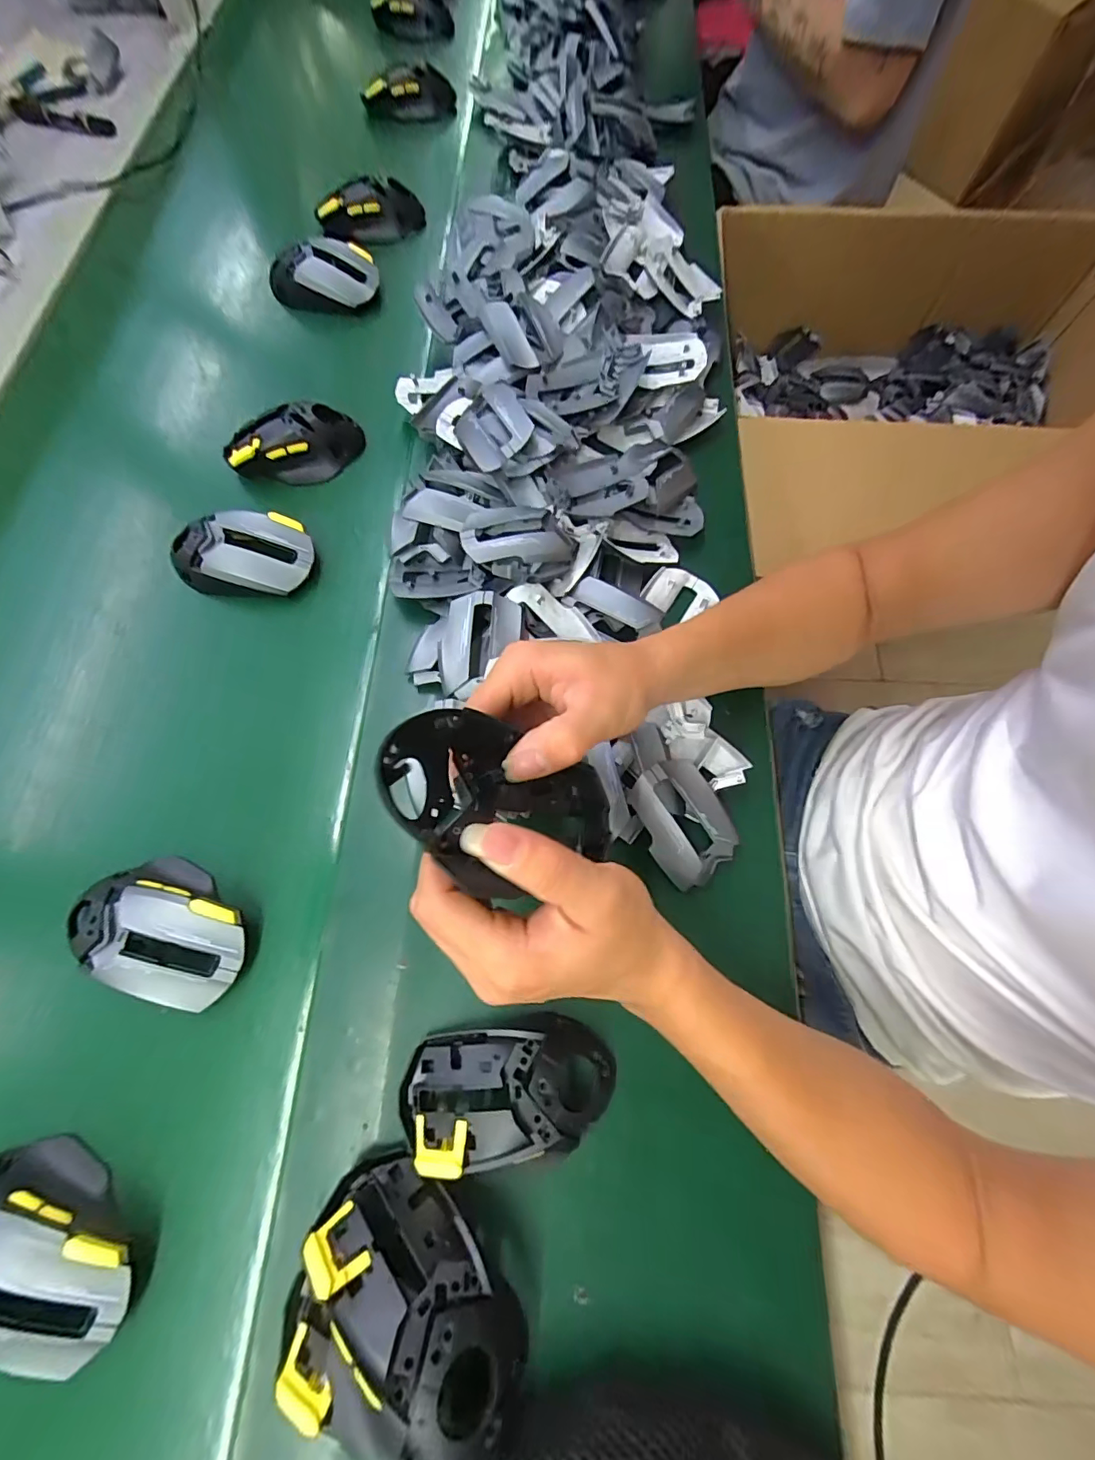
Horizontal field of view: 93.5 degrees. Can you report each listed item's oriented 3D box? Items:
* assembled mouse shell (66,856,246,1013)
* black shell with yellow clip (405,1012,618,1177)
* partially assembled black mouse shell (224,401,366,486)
[{"bbox_3d":[-0.234,0.124,0.318,0.097,0.034,0.067,22,73,8],"label":"assembled mouse shell"},{"bbox_3d":[-0.022,0.200,0.290,0.117,0.032,0.064,-10,71,-3],"label":"black shell with yellow clip"},{"bbox_3d":[-0.224,-0.254,0.455,0.111,0.037,0.056,-7,71,-2],"label":"partially assembled black mouse shell"}]

